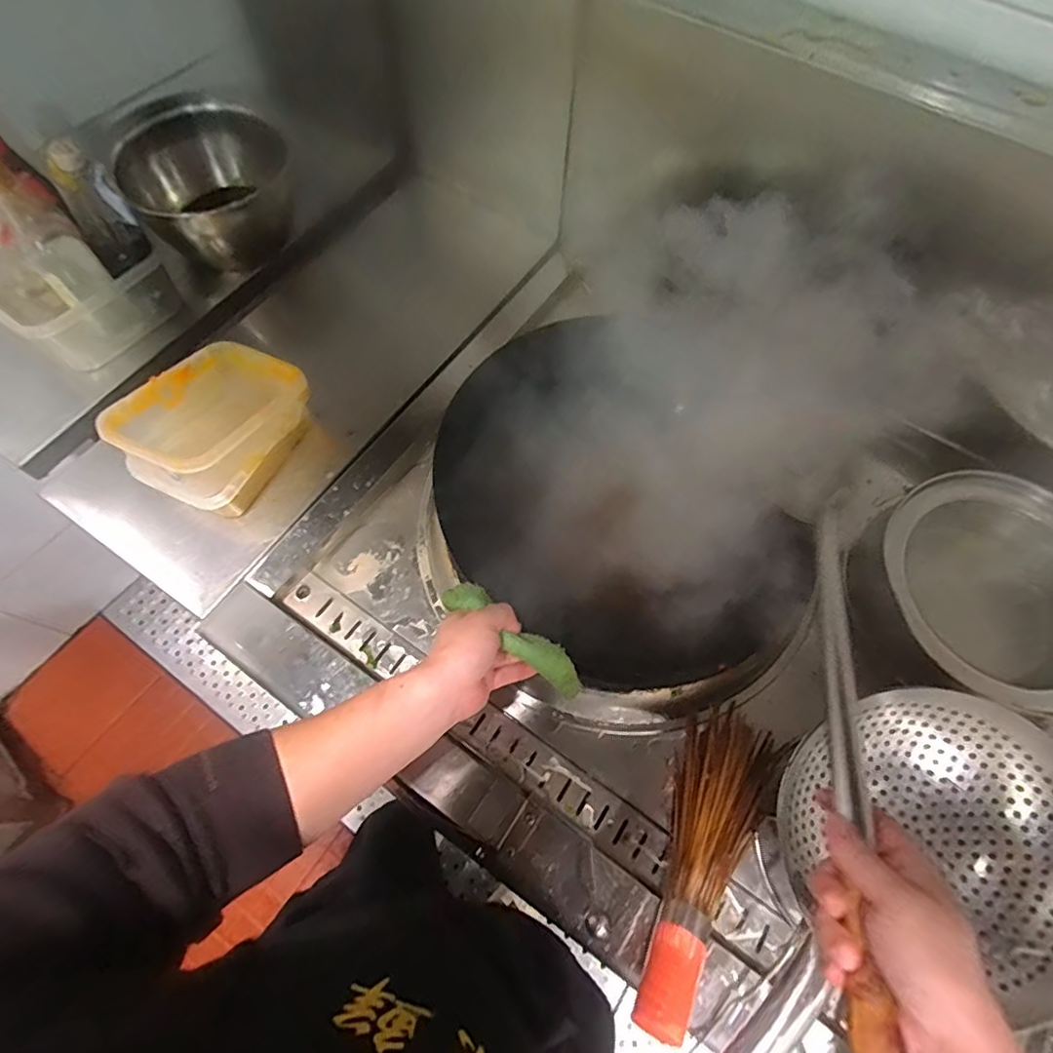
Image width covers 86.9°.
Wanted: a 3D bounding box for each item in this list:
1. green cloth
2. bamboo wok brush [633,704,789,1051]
[{"bbox_3d":[-0.011,0.102,0.523,0.156,0.045,0.034,37,69,9],"label":"green cloth"},{"bbox_3d":[0.179,0.326,0.559,0.097,0.053,0.308,30,52,10],"label":"bamboo wok brush"}]

